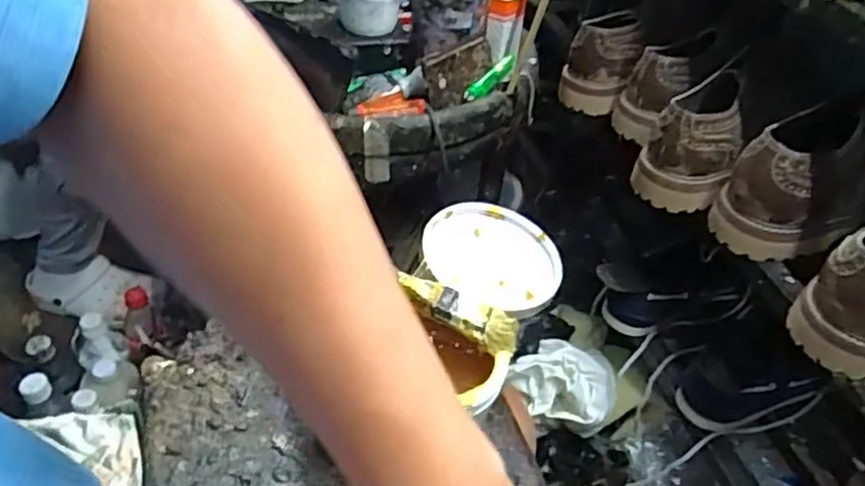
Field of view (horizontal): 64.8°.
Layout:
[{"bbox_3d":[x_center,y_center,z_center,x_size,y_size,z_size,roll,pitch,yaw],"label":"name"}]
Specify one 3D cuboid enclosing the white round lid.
[{"bbox_3d":[0.046,0.008,0.529,0.105,0.010,0.092,13,55,0],"label":"white round lid"}]

